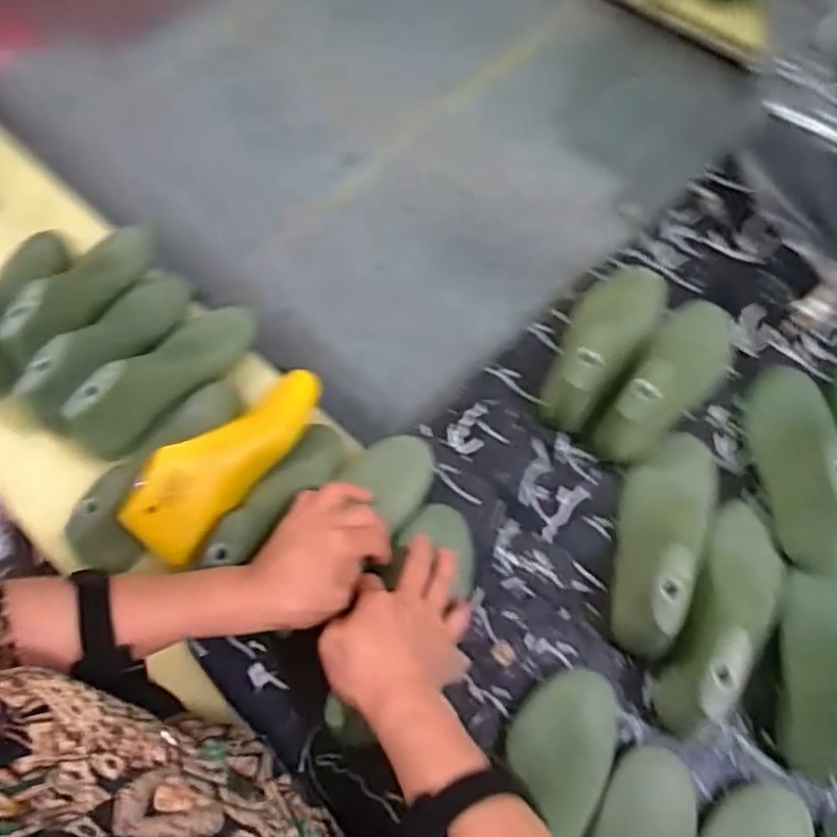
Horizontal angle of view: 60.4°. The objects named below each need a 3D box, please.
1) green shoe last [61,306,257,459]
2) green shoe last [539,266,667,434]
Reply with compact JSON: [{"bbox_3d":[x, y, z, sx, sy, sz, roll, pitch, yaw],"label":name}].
[{"bbox_3d":[-0.241,-0.051,0.691,0.069,0.064,0.210,35,57,19],"label":"green shoe last"},{"bbox_3d":[0.182,-0.082,0.701,0.071,0.082,0.213,25,67,15],"label":"green shoe last"}]

